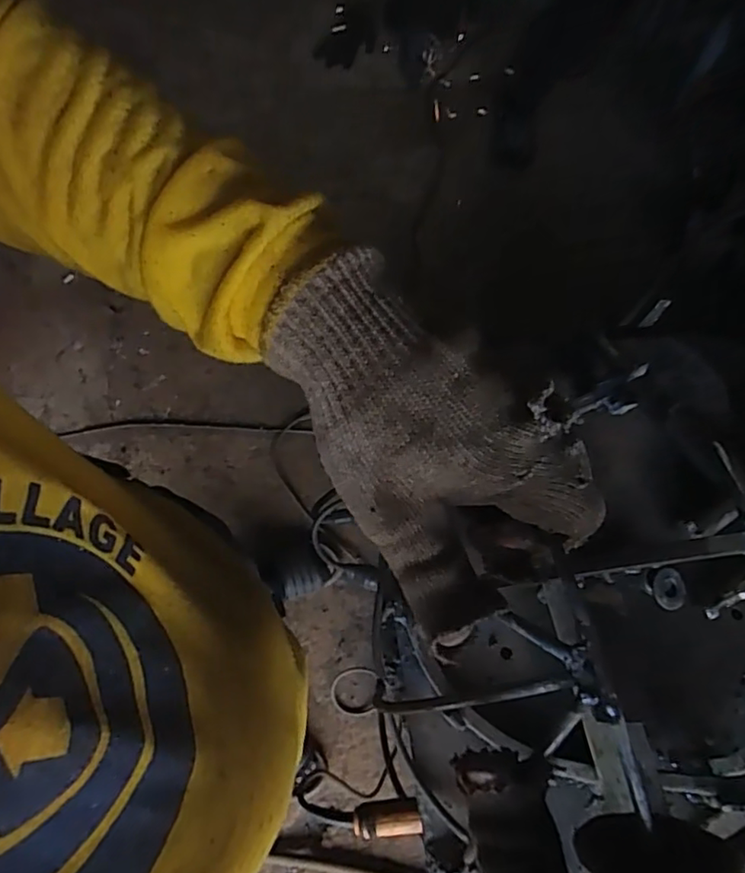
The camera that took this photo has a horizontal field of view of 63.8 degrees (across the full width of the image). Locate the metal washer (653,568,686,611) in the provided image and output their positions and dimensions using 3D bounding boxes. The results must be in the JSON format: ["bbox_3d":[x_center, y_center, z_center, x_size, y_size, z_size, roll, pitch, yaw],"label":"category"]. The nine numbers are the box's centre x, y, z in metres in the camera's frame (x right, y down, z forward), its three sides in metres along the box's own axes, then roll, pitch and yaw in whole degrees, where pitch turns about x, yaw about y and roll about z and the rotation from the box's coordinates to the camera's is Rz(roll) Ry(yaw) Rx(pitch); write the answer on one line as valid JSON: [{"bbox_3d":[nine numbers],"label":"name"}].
[{"bbox_3d":[0.200,0.103,0.403,0.020,0.006,0.026,-7,72,-1],"label":"metal washer"}]

